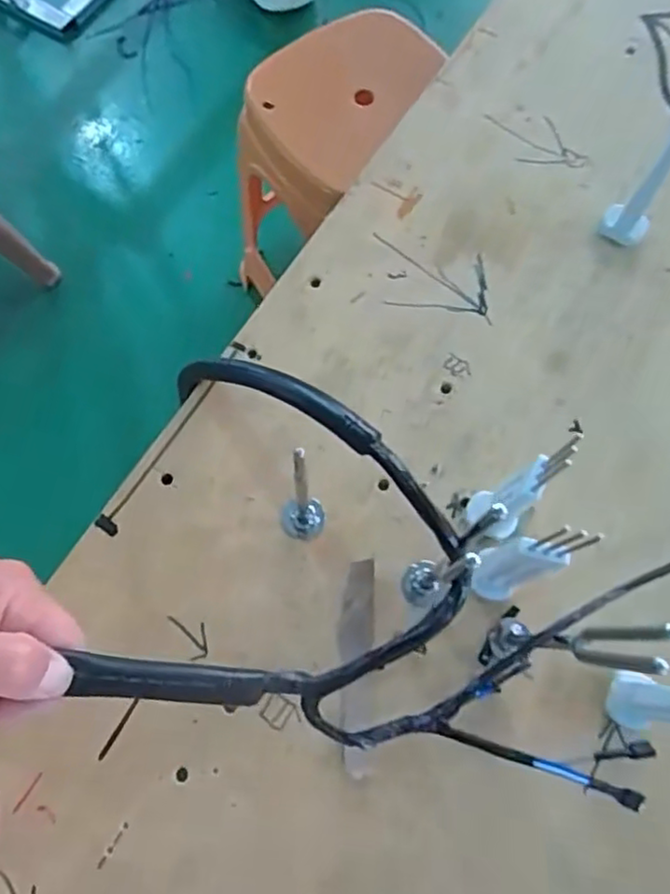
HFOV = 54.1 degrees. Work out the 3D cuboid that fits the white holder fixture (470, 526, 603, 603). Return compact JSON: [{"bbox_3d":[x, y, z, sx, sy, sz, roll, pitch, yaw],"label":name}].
[{"bbox_3d":[0.089,0.059,0.318,0.031,0.125,0.022,8,72,2],"label":"white holder fixture"}]

